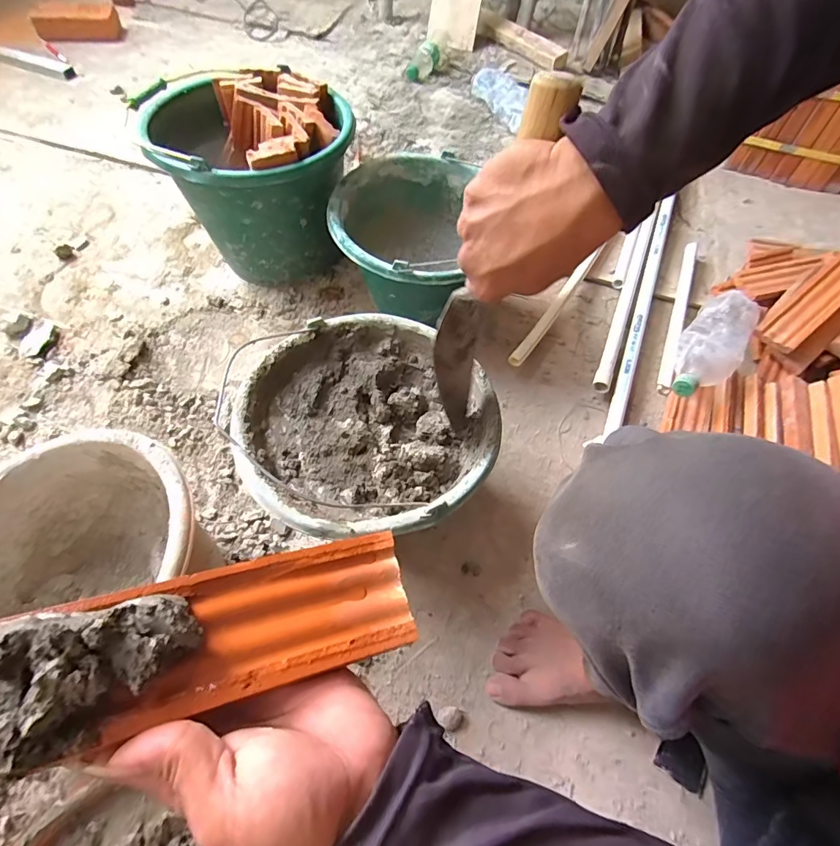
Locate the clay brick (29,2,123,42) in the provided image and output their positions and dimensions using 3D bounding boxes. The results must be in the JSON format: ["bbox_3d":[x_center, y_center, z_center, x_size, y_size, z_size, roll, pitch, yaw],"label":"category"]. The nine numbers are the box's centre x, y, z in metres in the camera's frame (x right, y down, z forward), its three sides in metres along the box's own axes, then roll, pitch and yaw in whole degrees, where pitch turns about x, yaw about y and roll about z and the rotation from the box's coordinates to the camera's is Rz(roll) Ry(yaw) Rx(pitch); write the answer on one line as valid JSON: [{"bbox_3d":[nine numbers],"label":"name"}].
[{"bbox_3d":[-0.940,-1.094,1.195,0.214,0.062,0.077,-19,63,-13],"label":"clay brick"}]

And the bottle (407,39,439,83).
[{"bbox_3d":[0.003,-0.983,1.197,0.057,0.056,0.148,20,61,8],"label":"bottle"}]

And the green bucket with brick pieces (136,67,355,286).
[{"bbox_3d":[-0.257,-0.395,0.731,0.279,0.242,0.301,-28,66,-18],"label":"green bucket with brick pieces"}]

